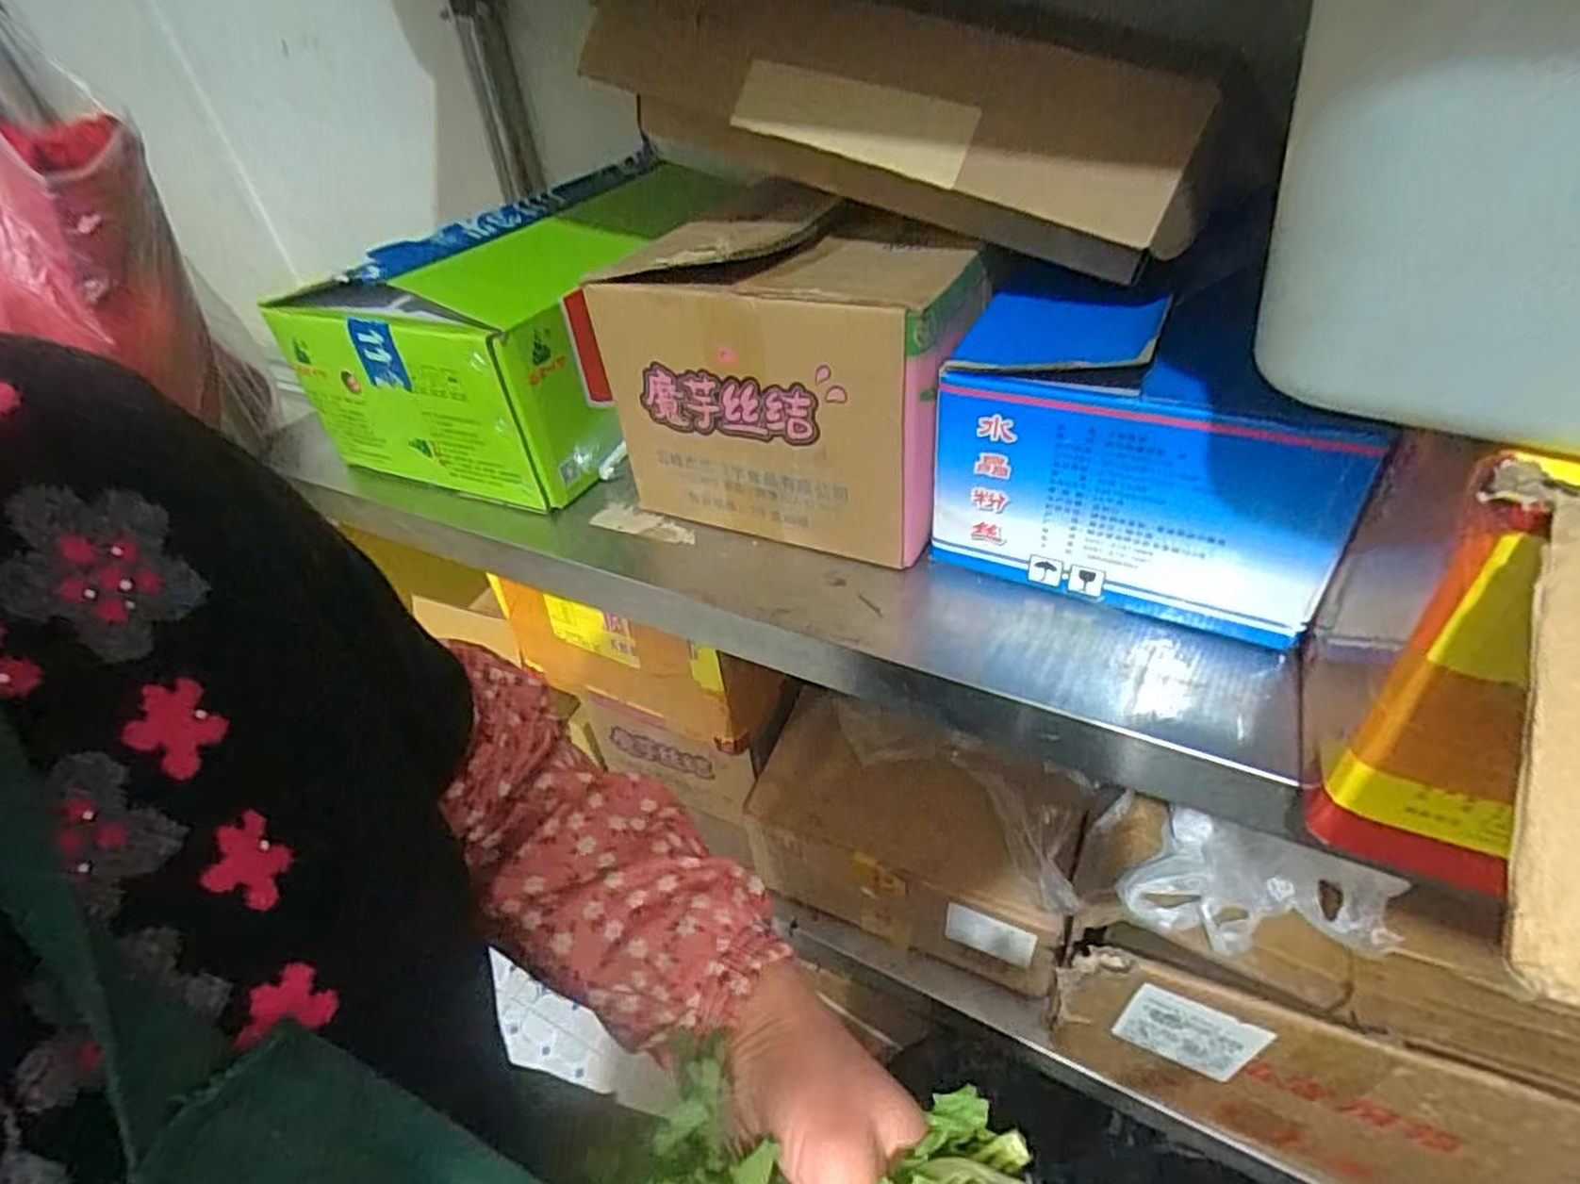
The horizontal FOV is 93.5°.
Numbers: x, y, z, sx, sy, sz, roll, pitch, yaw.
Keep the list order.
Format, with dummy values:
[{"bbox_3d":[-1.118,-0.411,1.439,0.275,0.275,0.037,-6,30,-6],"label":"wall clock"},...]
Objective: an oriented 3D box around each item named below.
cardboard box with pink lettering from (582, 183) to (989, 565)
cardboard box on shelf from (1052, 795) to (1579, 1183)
[{"bbox_3d":[-0.005,-0.153,0.542,0.271,0.187,0.149,16,46,24],"label":"cardboard box with pink lettering"},{"bbox_3d":[0.375,0.311,0.560,0.311,0.221,0.136,12,44,21],"label":"cardboard box on shelf"}]

